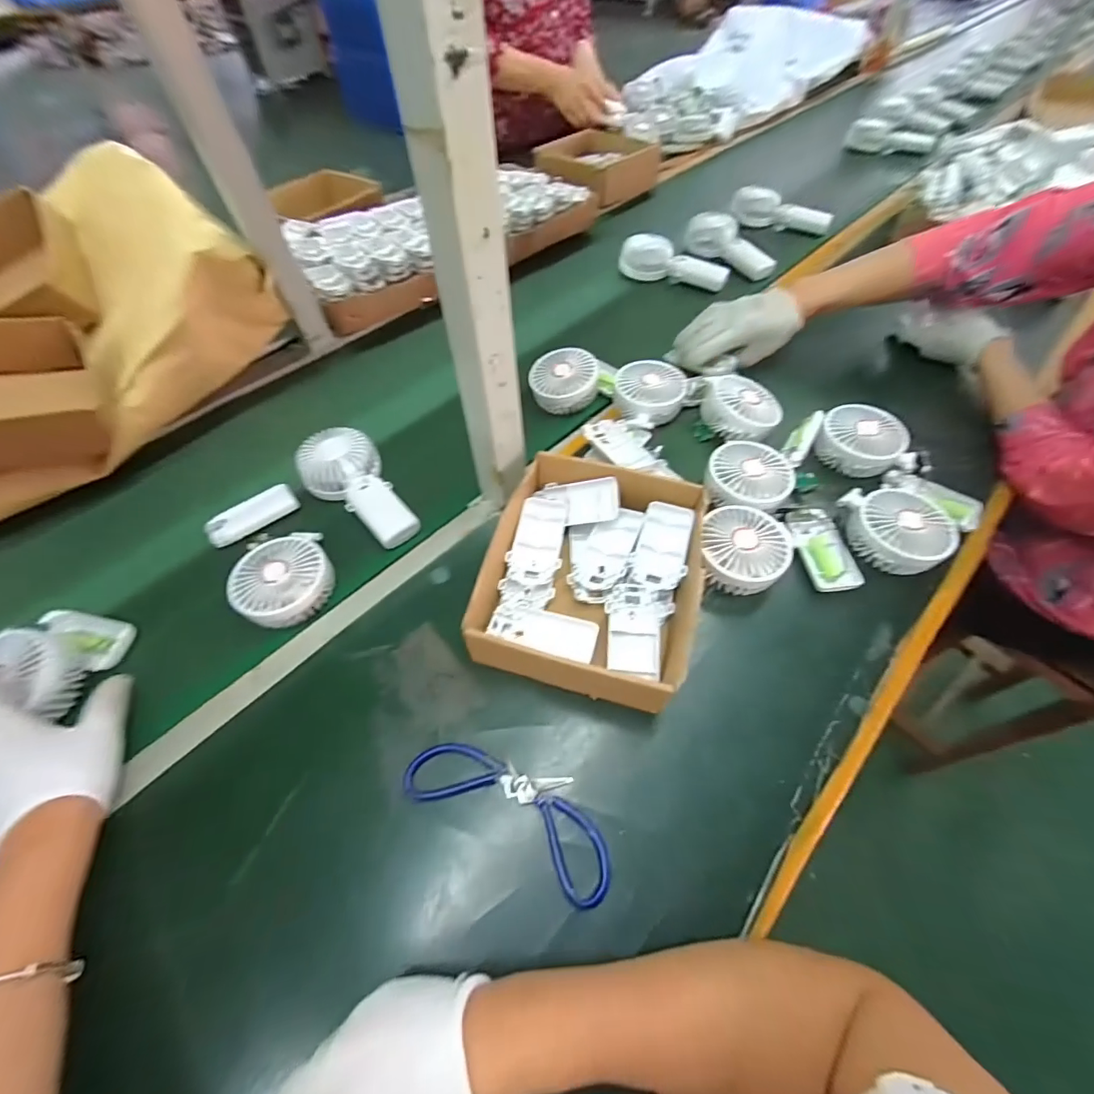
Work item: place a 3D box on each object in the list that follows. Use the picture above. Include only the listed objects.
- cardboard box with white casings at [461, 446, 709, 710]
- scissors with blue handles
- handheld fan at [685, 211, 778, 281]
[{"bbox_3d":[0.042,0.024,0.453,0.197,0.064,0.224,13,60,9],"label":"cardboard box with white casings"},{"bbox_3d":[-0.027,0.202,0.375,0.173,0.013,0.066,24,62,15],"label":"scissors with blue handles"},{"bbox_3d":[0.316,-0.523,0.843,0.054,0.069,0.176,-27,58,-15],"label":"handheld fan"}]

